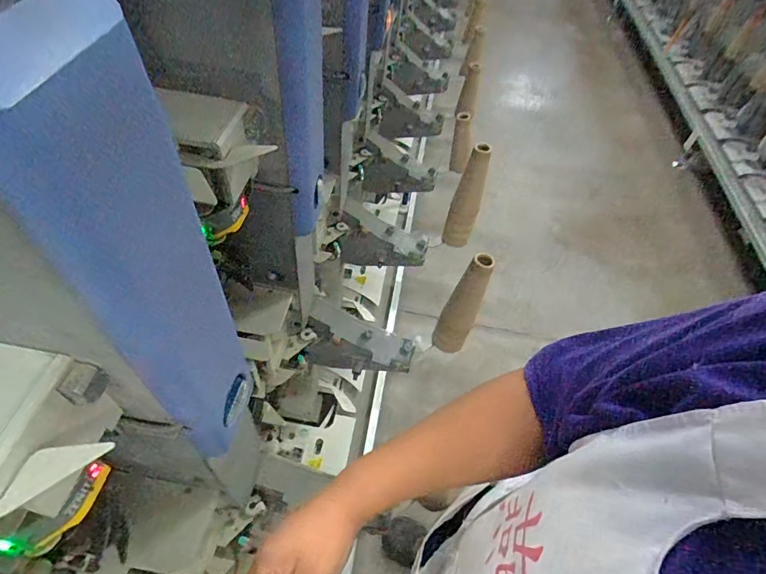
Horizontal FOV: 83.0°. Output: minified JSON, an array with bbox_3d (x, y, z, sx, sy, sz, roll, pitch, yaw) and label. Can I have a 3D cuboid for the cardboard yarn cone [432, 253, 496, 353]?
[{"bbox_3d":[0.157,0.036,0.853,0.064,0.234,0.074,23,54,11],"label":"cardboard yarn cone"}]

